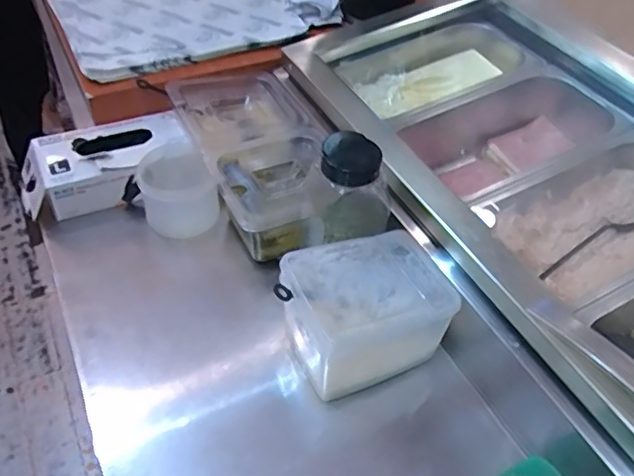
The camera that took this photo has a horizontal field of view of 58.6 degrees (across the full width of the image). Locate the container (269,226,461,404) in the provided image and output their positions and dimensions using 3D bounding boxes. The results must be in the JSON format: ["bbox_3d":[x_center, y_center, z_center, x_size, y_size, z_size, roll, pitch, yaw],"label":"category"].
[{"bbox_3d":[0.049,0.076,0.606,0.169,0.102,0.121,-19,50,-21],"label":"container"}]

